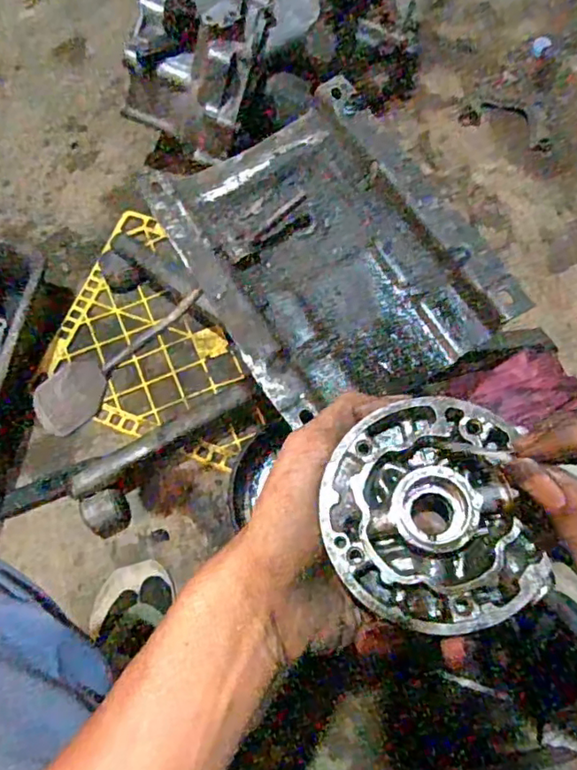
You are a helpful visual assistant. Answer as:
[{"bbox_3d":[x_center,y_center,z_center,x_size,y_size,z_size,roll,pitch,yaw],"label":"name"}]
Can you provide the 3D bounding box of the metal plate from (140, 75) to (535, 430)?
[{"bbox_3d":[0.027,-0.094,0.406,0.178,0.027,0.218,-29,72,-9],"label":"metal plate"}]

